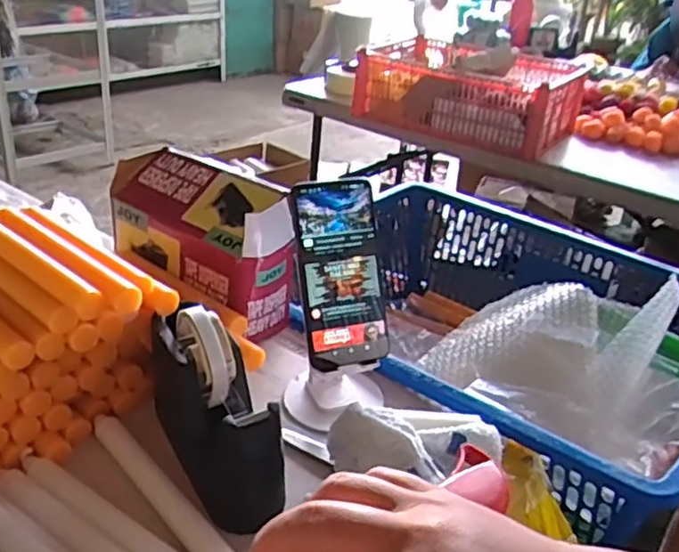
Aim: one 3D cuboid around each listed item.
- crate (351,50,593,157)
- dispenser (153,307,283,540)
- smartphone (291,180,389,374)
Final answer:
[{"bbox_3d":[0.310,-0.418,1.536,0.438,0.158,0.336,23,34,31],"label":"crate"},{"bbox_3d":[-0.099,0.099,0.530,0.063,0.127,0.166,-13,33,-29],"label":"dispenser"},{"bbox_3d":[0.003,-0.002,0.583,0.074,0.161,0.011,-9,5,-18],"label":"smartphone"}]

